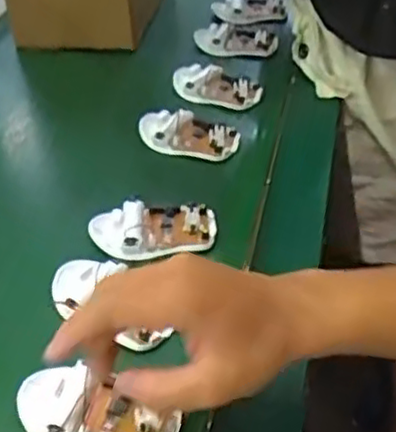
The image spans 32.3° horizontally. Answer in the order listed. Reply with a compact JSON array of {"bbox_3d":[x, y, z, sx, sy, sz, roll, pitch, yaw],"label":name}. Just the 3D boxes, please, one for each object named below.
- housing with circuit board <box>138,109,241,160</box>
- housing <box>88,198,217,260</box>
[{"bbox_3d":[-0.011,-0.080,0.650,0.100,0.021,0.046,11,40,17],"label":"housing with circuit board"},{"bbox_3d":[-0.035,0.006,0.543,0.099,0.023,0.052,-7,38,-6],"label":"housing"}]

